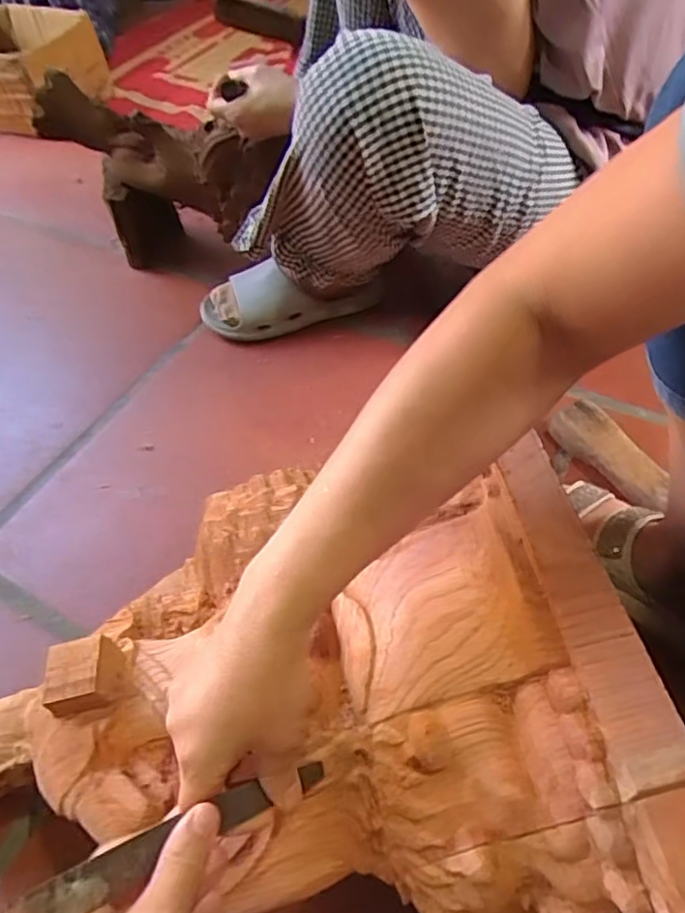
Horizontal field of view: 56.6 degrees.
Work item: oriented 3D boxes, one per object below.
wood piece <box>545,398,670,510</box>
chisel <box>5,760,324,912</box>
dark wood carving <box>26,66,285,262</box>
[{"bbox_3d":[0.280,-0.004,0.660,0.048,0.029,0.142,-27,53,-17],"label":"wood piece"},{"bbox_3d":[-0.076,0.190,0.320,0.171,0.017,0.019,-2,38,-46],"label":"chisel"},{"bbox_3d":[-0.227,-0.372,0.886,0.329,0.245,0.088,13,52,15],"label":"dark wood carving"}]

